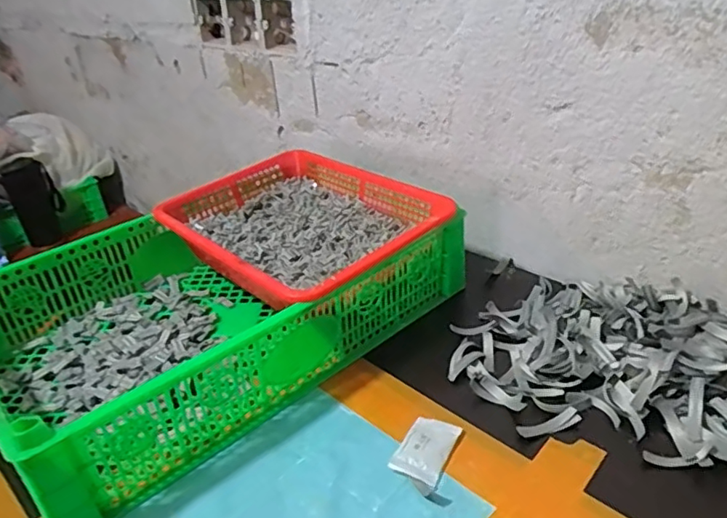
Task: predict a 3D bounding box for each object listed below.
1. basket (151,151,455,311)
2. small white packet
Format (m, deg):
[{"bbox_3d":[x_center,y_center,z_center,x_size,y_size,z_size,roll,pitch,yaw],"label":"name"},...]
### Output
[{"bbox_3d":[-0.069,-0.033,0.668,0.240,0.069,0.293,-29,37,-36],"label":"basket"},{"bbox_3d":[0.051,0.155,0.472,0.039,0.010,0.070,13,34,29],"label":"small white packet"}]

